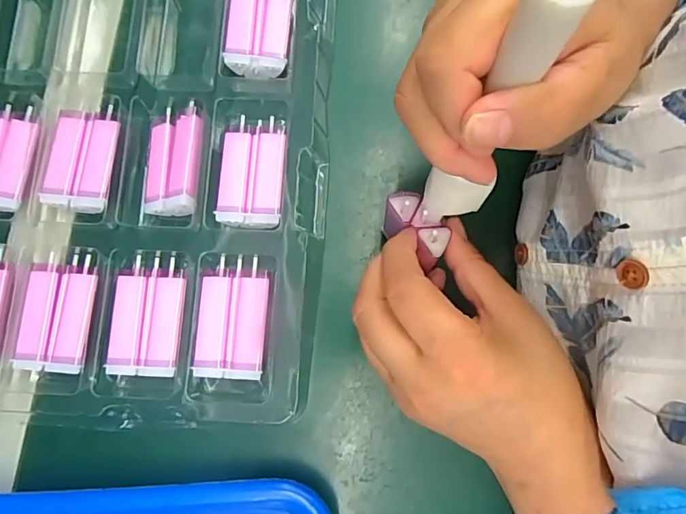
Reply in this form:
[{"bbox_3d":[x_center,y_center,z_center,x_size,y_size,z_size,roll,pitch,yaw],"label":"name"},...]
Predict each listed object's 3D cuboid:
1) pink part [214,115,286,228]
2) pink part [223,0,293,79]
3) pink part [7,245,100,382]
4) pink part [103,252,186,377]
[{"bbox_3d":[-0.056,-0.051,0.301,0.039,0.017,0.069,3,79,1],"label":"pink part"},{"bbox_3d":[-0.055,-0.153,0.323,0.041,0.023,0.068,2,79,1],"label":"pink part"},{"bbox_3d":[-0.169,0.032,0.283,0.041,0.006,0.070,3,79,1],"label":"pink part"},{"bbox_3d":[-0.114,0.034,0.281,0.040,0.005,0.068,3,79,1],"label":"pink part"}]

